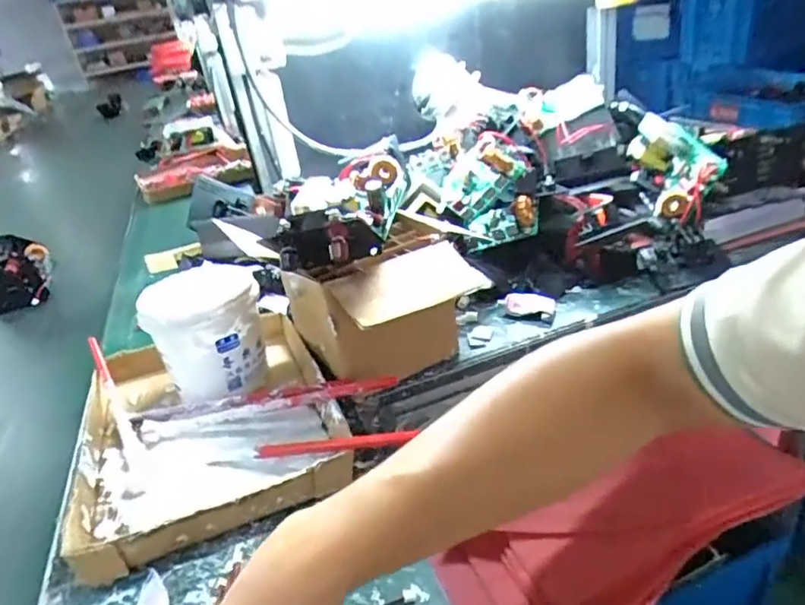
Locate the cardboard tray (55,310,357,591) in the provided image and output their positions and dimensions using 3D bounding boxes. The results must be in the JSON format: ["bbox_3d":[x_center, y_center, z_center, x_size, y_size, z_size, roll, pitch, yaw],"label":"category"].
[{"bbox_3d":[-0.205,0.117,0.603,0.246,0.039,0.327,-17,29,-13],"label":"cardboard tray"}]

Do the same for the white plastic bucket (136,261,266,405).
[{"bbox_3d":[-0.212,0.039,0.650,0.122,0.128,0.118,-15,30,-11],"label":"white plastic bucket"}]

